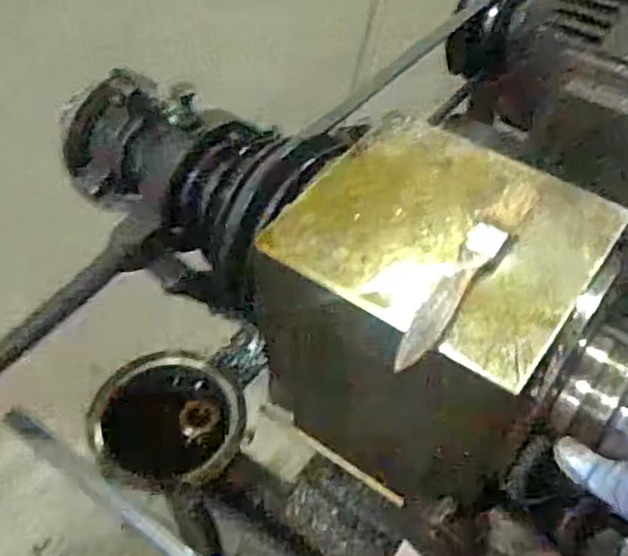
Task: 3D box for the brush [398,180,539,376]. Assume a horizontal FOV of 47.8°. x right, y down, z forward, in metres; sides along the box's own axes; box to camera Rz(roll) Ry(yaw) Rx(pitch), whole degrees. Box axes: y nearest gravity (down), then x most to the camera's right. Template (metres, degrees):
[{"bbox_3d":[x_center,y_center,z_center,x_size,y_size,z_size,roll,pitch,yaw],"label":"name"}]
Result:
[{"bbox_3d":[0.086,-0.007,0.393,0.020,0.014,0.150,29,57,22],"label":"brush"}]

